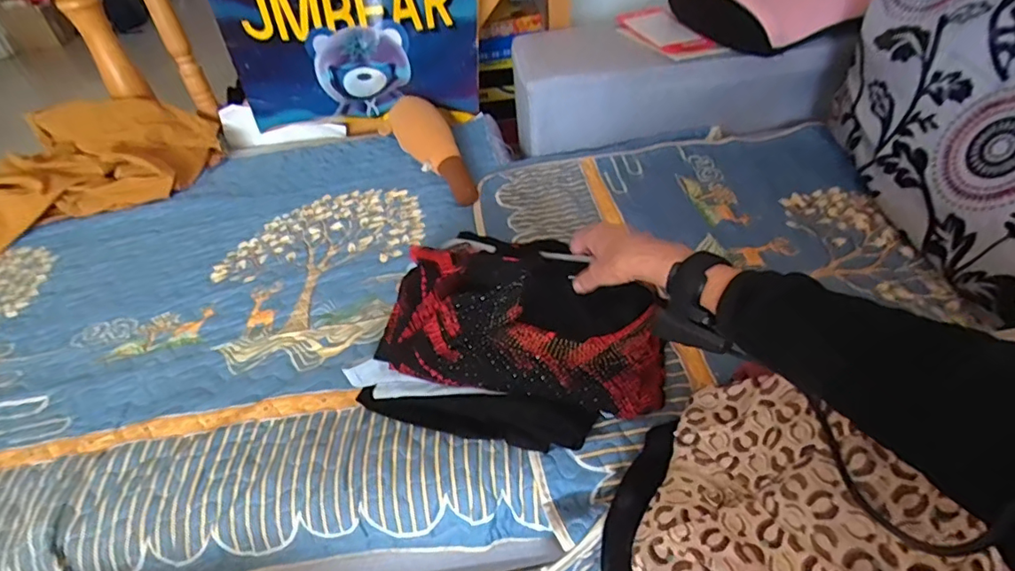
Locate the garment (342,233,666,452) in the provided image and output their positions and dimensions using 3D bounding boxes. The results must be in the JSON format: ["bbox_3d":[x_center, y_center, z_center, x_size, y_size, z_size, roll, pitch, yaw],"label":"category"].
[{"bbox_3d":[0.012,0.058,0.591,0.308,0.058,0.243,17,66,13],"label":"garment"}]

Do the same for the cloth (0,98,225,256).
[{"bbox_3d":[-0.774,-0.222,0.974,0.452,0.124,0.274,-25,45,-20],"label":"cloth"}]

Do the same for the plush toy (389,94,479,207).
[{"bbox_3d":[-0.123,-0.237,0.942,0.075,0.057,0.287,-24,58,-19],"label":"plush toy"}]

